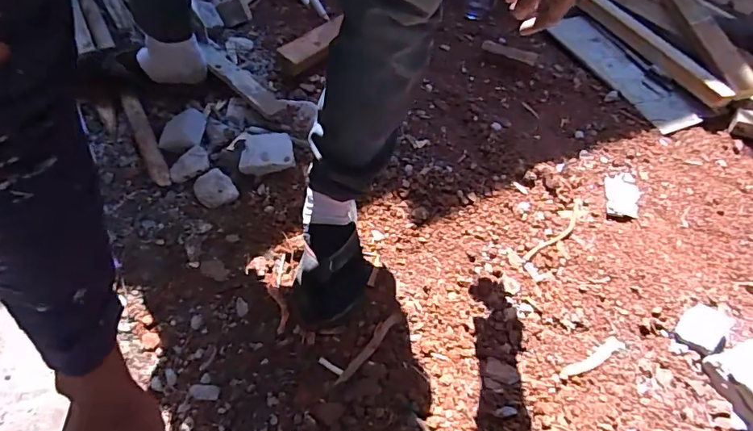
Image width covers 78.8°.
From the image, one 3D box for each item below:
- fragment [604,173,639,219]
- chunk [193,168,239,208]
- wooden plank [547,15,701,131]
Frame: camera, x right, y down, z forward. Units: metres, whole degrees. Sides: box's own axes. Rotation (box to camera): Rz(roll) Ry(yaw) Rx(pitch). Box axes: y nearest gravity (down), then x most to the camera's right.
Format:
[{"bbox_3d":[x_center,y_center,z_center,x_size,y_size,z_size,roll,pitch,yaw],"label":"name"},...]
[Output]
[{"bbox_3d":[0.495,-0.046,0.926,0.066,0.008,0.119,10,51,5],"label":"fragment"},{"bbox_3d":[-0.319,-0.054,0.893,0.068,0.042,0.066,2,51,-2],"label":"chunk"},{"bbox_3d":[0.621,-0.380,1.187,0.129,0.031,0.454,-19,55,-18],"label":"wooden plank"}]

